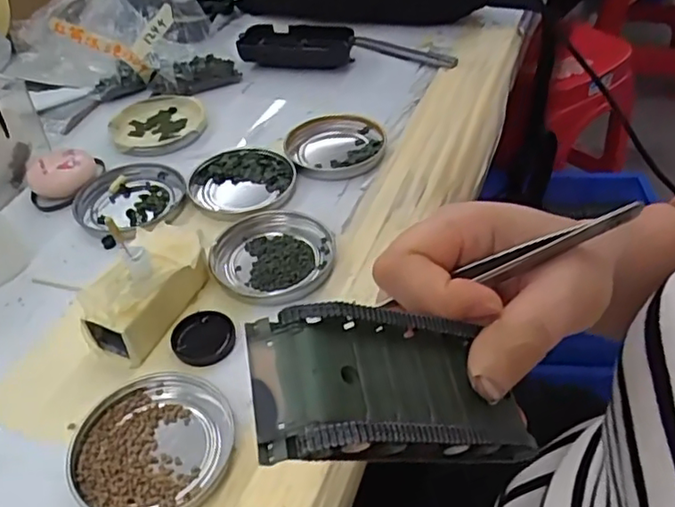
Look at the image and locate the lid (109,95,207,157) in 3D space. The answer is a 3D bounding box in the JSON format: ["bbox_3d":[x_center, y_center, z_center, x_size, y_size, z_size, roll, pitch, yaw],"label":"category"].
[{"bbox_3d":[-0.153,-0.109,0.528,0.079,0.013,0.095,-14,44,-9],"label":"lid"}]

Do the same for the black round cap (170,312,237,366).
[{"bbox_3d":[-0.078,0.047,0.352,0.035,0.004,0.037,-3,43,3],"label":"black round cap"}]

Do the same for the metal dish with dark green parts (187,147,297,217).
[{"bbox_3d":[-0.074,-0.054,0.459,0.081,0.008,0.077,-3,43,3],"label":"metal dish with dark green parts"}]

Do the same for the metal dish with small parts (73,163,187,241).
[{"bbox_3d":[-0.153,-0.042,0.458,0.075,0.017,0.071,-3,43,3],"label":"metal dish with small parts"}]

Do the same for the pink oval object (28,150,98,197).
[{"bbox_3d":[-0.208,-0.062,0.463,0.048,0.024,0.032,-24,46,-19],"label":"pink oval object"}]

